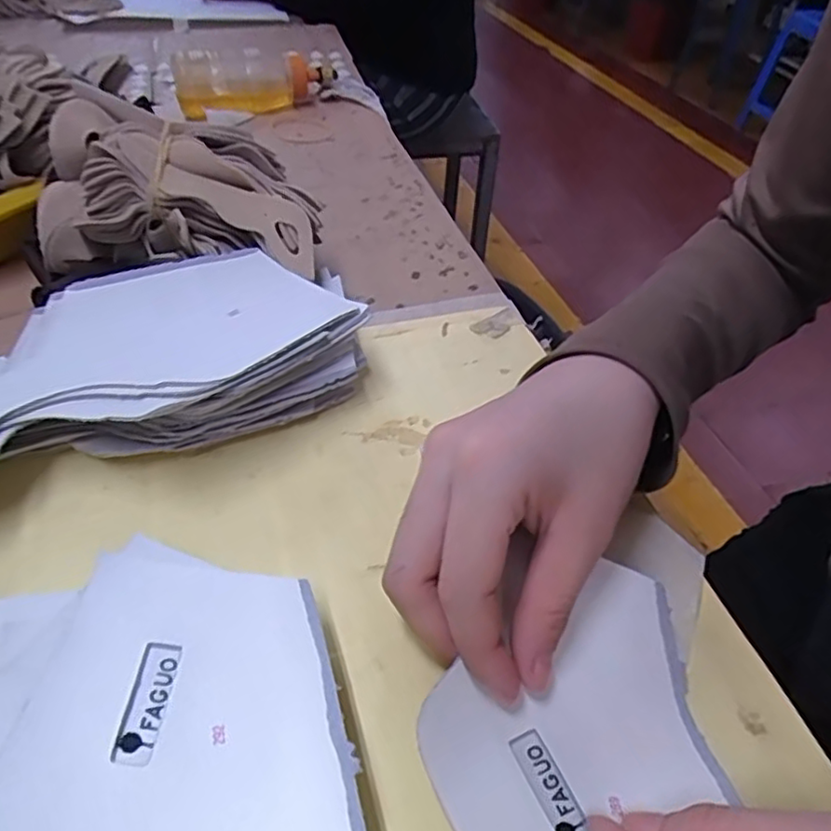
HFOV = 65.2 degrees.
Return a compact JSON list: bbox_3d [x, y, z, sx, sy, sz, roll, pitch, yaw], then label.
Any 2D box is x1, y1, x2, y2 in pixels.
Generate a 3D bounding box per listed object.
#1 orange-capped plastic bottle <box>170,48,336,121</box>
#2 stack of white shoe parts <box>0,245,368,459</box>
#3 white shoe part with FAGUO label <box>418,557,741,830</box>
[{"bbox_3d":[-0.146,-0.305,0.589,0.136,0.049,0.049,-17,48,-20],"label":"orange-capped plastic bottle"},{"bbox_3d":[-0.132,-0.017,0.290,0.226,0.050,0.109,-17,48,-20],"label":"stack of white shoe parts"},{"bbox_3d":[0.056,0.103,0.204,0.100,0.020,0.080,-22,50,-24],"label":"white shoe part with FAGUO label"}]

